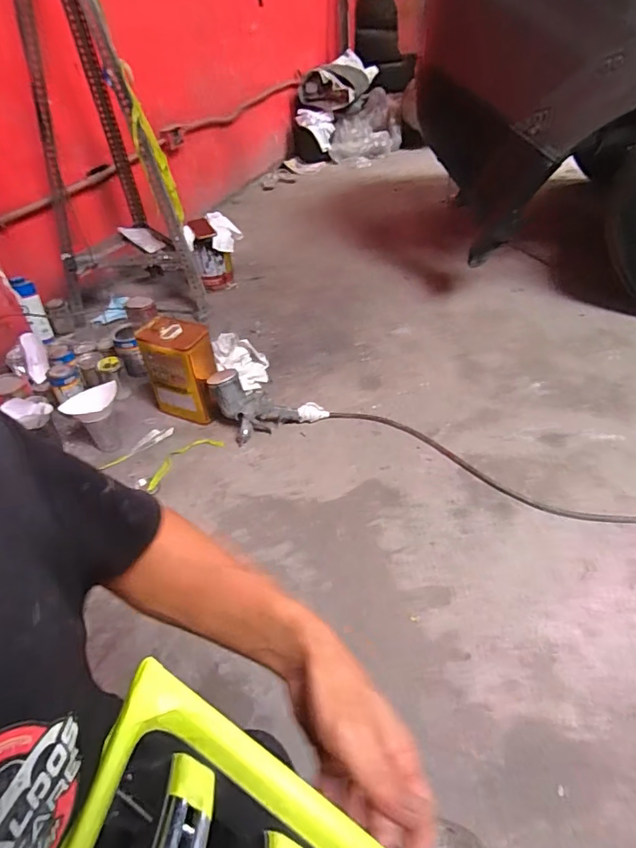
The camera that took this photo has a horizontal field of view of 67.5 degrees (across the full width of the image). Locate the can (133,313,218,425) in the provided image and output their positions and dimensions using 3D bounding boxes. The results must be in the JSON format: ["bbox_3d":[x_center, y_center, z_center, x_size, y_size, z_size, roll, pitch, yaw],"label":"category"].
[{"bbox_3d":[-0.353,-0.130,1.242,0.177,0.252,0.101,9,43,14],"label":"can"}]

